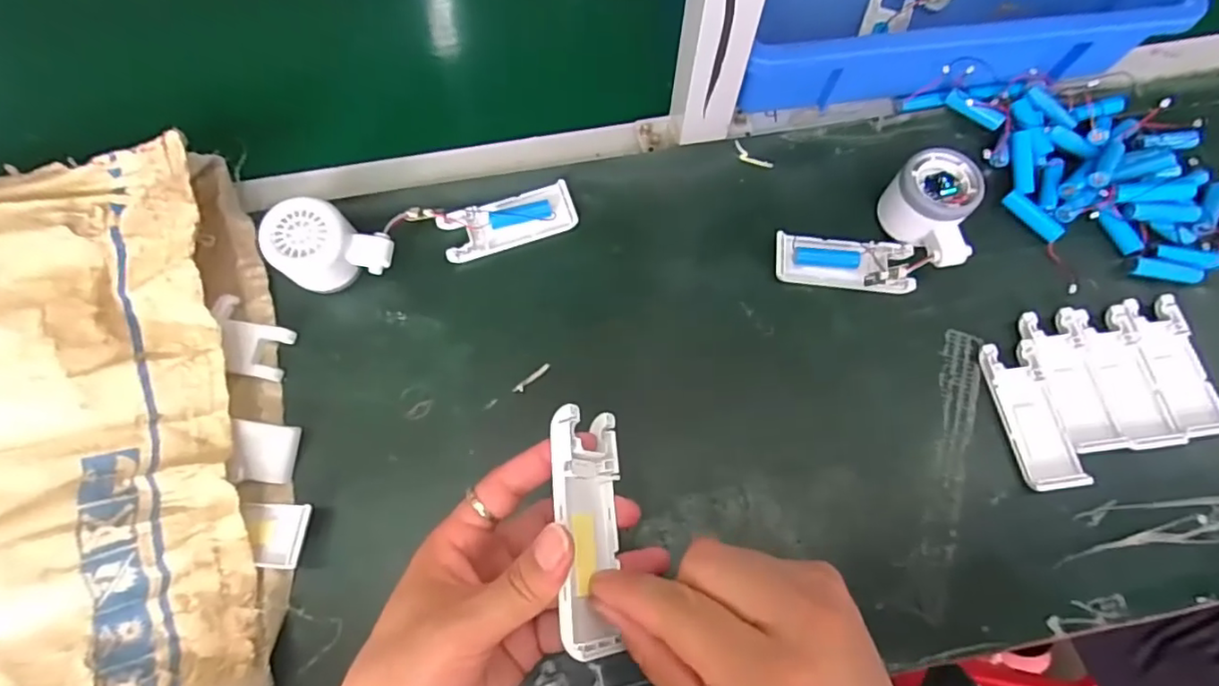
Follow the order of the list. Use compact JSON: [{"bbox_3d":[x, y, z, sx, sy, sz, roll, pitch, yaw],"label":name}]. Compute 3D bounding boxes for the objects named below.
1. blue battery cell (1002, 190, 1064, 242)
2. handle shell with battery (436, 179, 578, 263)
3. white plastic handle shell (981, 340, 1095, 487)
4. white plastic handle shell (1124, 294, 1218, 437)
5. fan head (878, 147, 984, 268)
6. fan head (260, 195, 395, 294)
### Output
[{"bbox_3d":[0.338,-0.101,0.475,0.015,0.013,0.050,-38,74,-13],"label":"blue battery cell"},{"bbox_3d":[-0.078,-0.096,0.464,0.103,0.013,0.041,-18,71,-7],"label":"handle shell with battery"},{"bbox_3d":[0.297,0.049,0.416,0.042,0.012,0.103,-6,70,-3],"label":"white plastic handle shell"},{"bbox_3d":[0.410,0.015,0.428,0.040,0.012,0.102,-9,70,-4],"label":"white plastic handle shell"},{"bbox_3d":[0.250,-0.099,0.449,0.053,0.049,0.080,-24,72,-9],"label":"fan head"},{"bbox_3d":[-0.201,-0.072,0.428,0.082,0.046,0.056,-21,71,-8],"label":"fan head"}]

